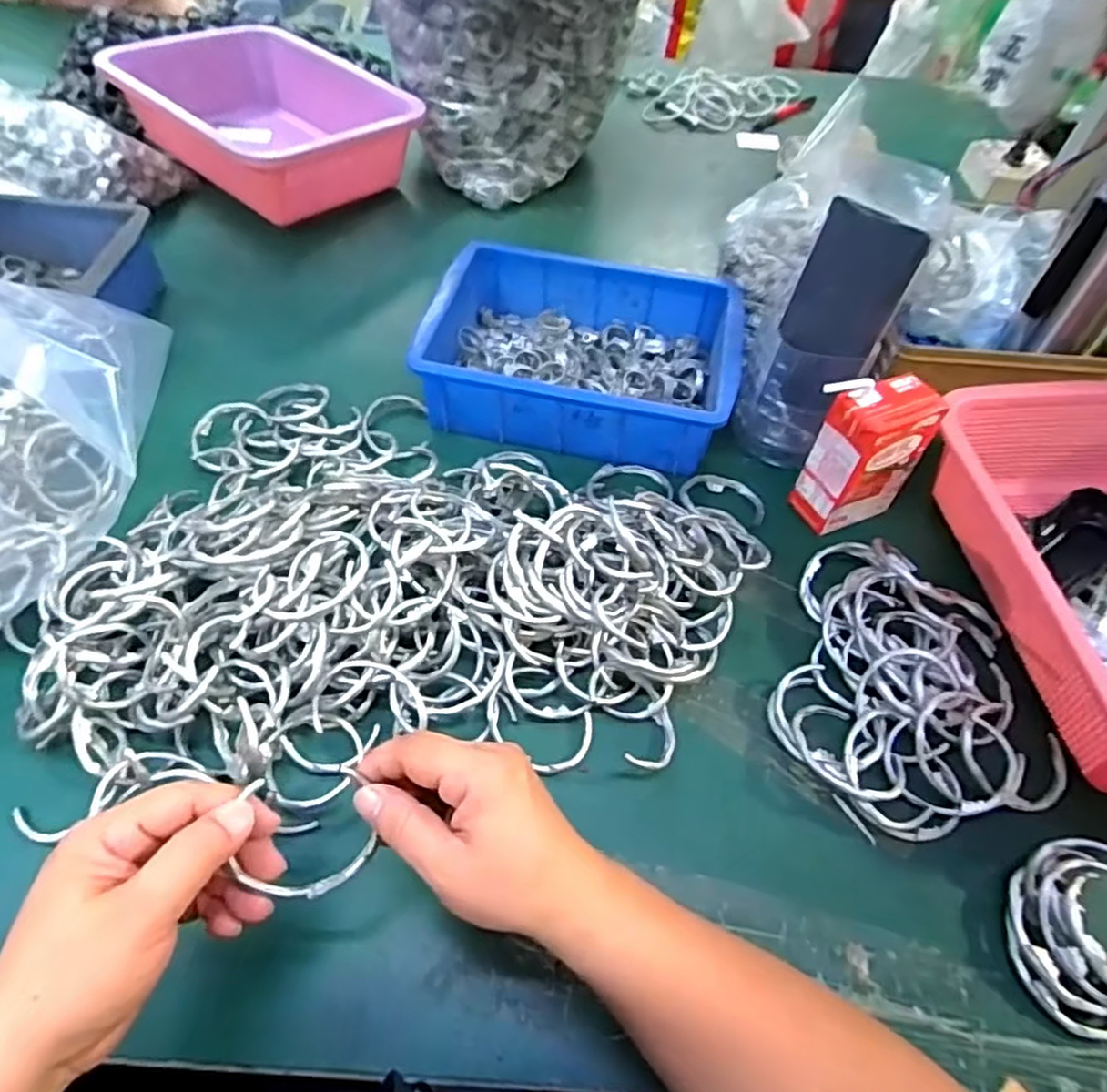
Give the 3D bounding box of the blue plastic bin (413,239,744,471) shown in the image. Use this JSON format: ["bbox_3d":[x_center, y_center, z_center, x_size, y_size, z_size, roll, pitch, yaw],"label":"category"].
[{"bbox_3d":[0.024,-0.161,0.581,0.240,0.072,0.173,13,54,5],"label":"blue plastic bin"}]

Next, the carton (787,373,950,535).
[{"bbox_3d":[0.219,-0.064,0.497,0.072,0.114,0.047,-16,57,-16],"label":"carton"}]

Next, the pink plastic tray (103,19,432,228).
[{"bbox_3d":[-0.316,-0.468,0.773,0.228,0.086,0.315,-37,65,-26],"label":"pink plastic tray"}]

